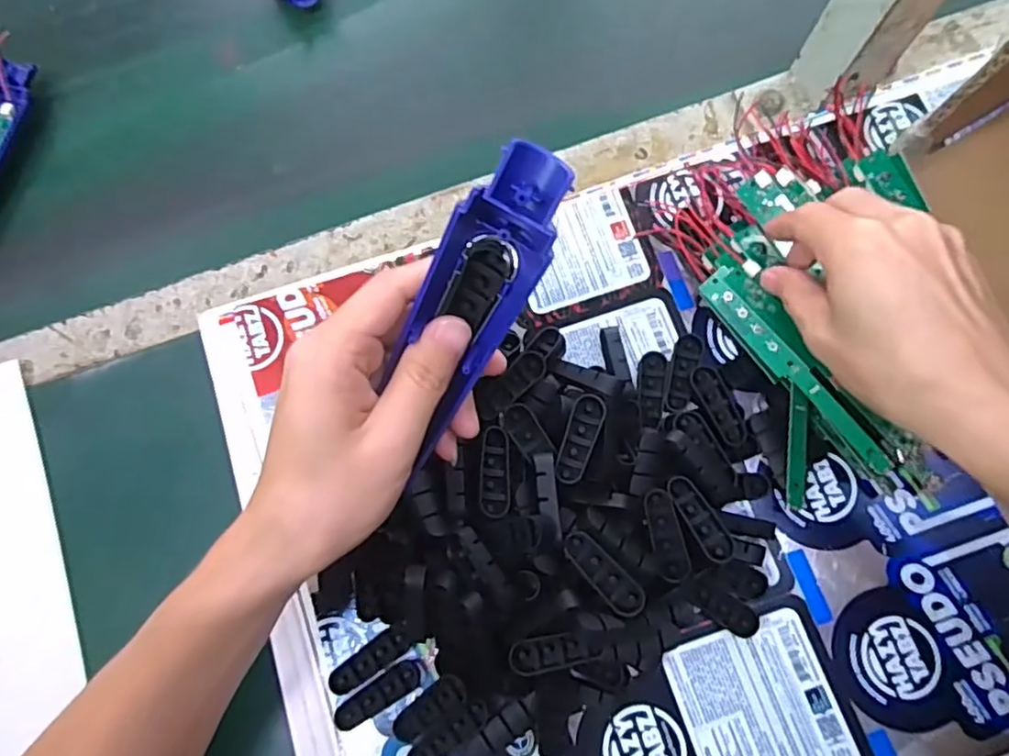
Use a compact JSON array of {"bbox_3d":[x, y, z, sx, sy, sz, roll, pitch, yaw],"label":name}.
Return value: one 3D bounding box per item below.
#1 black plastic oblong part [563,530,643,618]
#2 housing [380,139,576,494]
[{"bbox_3d":[0.049,0.098,0.323,0.017,0.008,0.048,-41,79,-8],"label":"black plastic oblong part"},{"bbox_3d":[-0.015,-0.025,0.260,0.036,0.029,0.141,30,119,8],"label":"housing"}]

